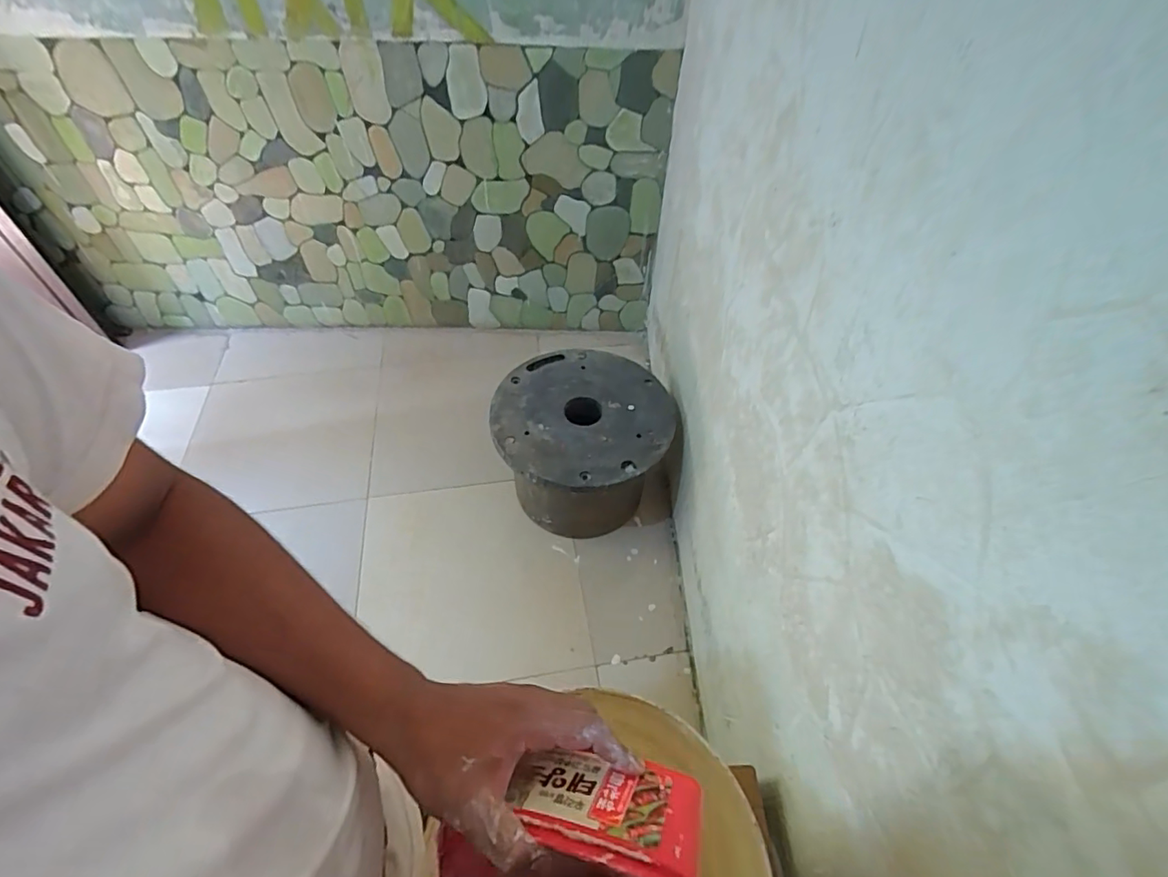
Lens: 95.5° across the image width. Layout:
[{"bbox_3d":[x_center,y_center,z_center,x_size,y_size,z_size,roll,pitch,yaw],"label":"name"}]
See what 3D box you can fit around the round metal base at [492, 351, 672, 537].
[{"bbox_3d":[-0.006,0.020,1.540,0.461,0.312,0.478,1,50,-1],"label":"round metal base"}]

